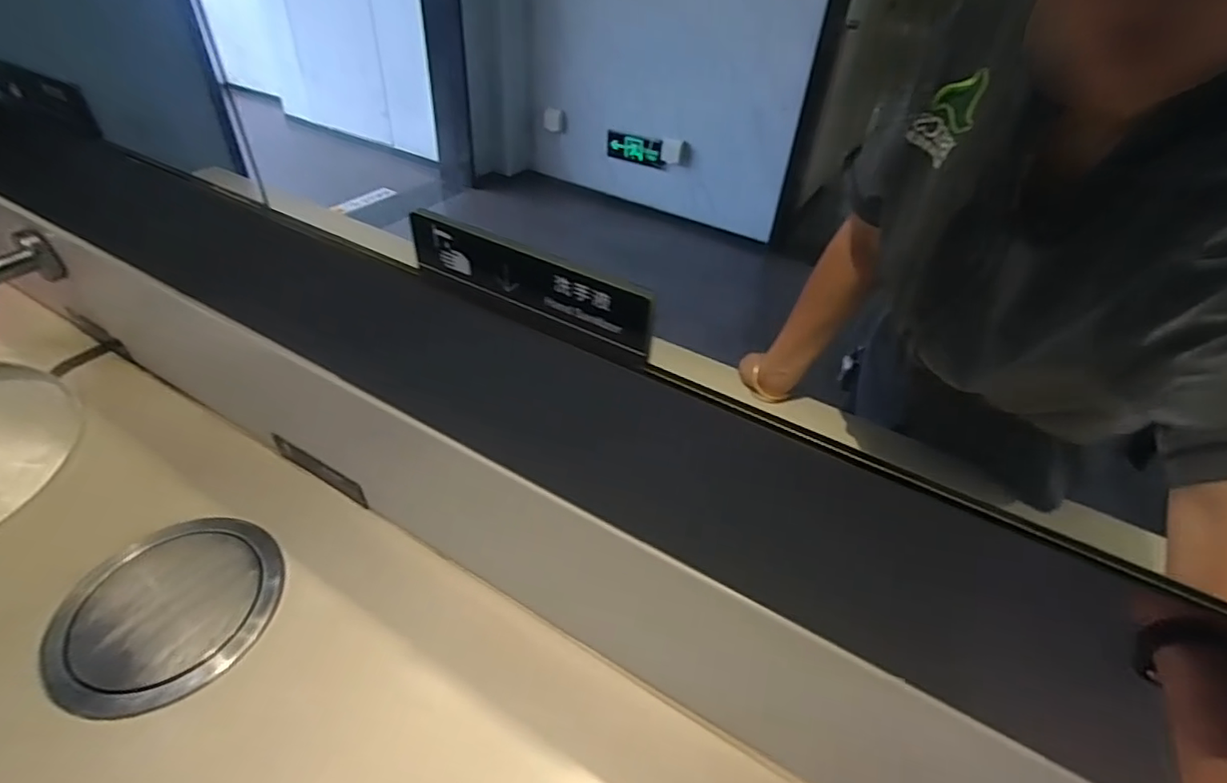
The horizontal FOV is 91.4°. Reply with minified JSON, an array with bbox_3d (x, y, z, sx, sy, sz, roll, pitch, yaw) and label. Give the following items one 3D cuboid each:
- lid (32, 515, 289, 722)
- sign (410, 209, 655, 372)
[{"bbox_3d":[-0.430,0.210,0.585,0.172,0.018,0.191,37,50,25],"label":"lid"},{"bbox_3d":[-0.046,-0.054,0.311,0.145,0.044,0.007,23,46,21],"label":"sign"}]

